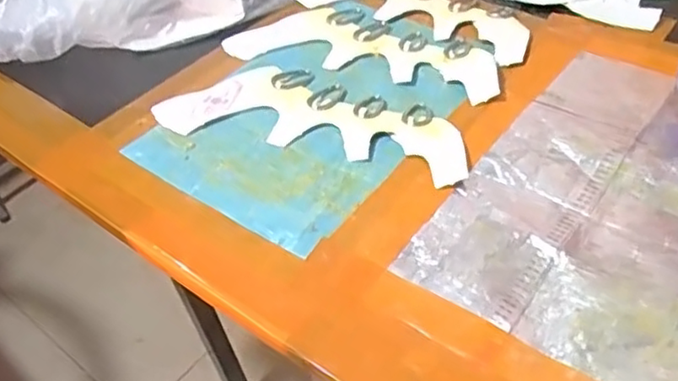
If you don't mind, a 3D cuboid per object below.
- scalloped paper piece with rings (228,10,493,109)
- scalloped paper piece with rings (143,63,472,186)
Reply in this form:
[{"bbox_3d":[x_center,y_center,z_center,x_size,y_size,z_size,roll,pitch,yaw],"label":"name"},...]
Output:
[{"bbox_3d":[0.022,-0.112,0.509,0.219,0.008,0.081,17,49,24],"label":"scalloped paper piece with rings"},{"bbox_3d":[-0.016,-0.054,0.454,0.222,0.007,0.083,13,48,22],"label":"scalloped paper piece with rings"}]

